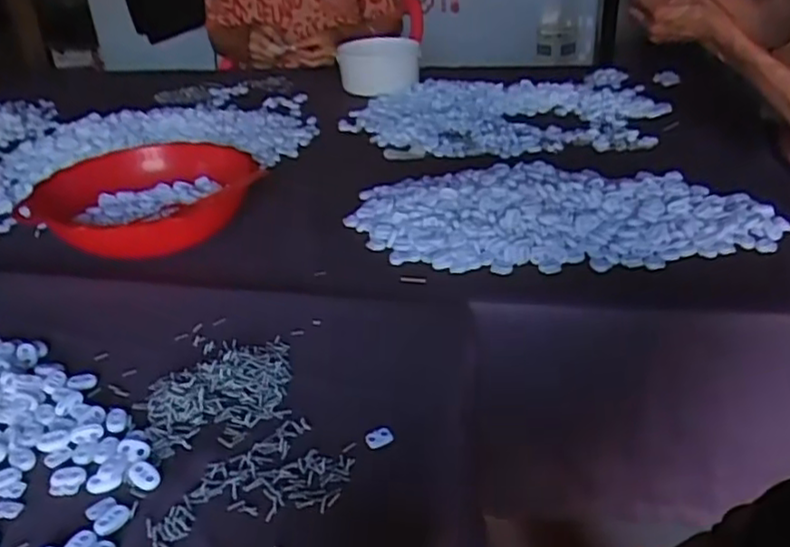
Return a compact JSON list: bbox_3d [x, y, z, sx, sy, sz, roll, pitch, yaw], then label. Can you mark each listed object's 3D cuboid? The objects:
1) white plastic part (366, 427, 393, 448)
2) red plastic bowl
[{"bbox_3d":[-0.011,0.117,0.498,0.019,0.005,0.012,-20,33,-27],"label":"white plastic part"},{"bbox_3d":[-0.281,-0.078,0.797,0.225,0.069,0.225,-3,30,2],"label":"red plastic bowl"}]

